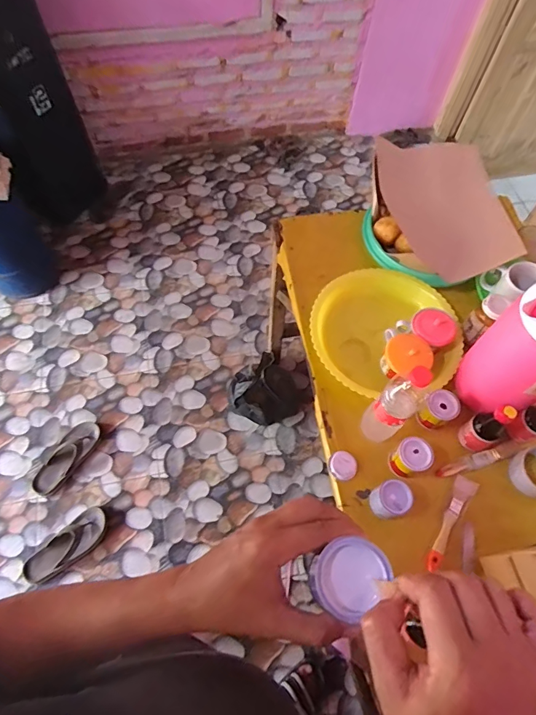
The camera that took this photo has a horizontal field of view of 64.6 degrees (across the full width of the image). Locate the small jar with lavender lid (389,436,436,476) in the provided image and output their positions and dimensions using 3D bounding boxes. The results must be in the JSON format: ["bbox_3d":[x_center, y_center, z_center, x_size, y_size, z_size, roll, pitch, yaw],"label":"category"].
[{"bbox_3d":[0.248,0.175,0.740,0.061,0.060,0.057,1,63,-2],"label":"small jar with lavender lid"}]

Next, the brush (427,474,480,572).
[{"bbox_3d":[0.307,0.275,0.718,0.036,0.014,0.168,34,67,14],"label":"brush"}]

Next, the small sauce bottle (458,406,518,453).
[{"bbox_3d":[0.381,0.121,0.729,0.047,0.127,0.054,-25,67,-14],"label":"small sauce bottle"}]

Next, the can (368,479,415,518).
[{"bbox_3d":[0.202,0.239,0.712,0.061,0.065,0.052,-20,65,-12],"label":"can"}]

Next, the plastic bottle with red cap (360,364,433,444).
[{"bbox_3d":[0.206,0.079,0.690,0.059,0.214,0.064,1,63,-2],"label":"plastic bottle with red cap"}]

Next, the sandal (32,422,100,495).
[{"bbox_3d":[-0.694,0.345,1.467,0.107,0.044,0.268,25,65,10],"label":"sandal"}]

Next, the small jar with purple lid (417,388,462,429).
[{"bbox_3d":[0.314,0.096,0.781,0.055,0.053,0.063,36,67,15],"label":"small jar with purple lid"}]

